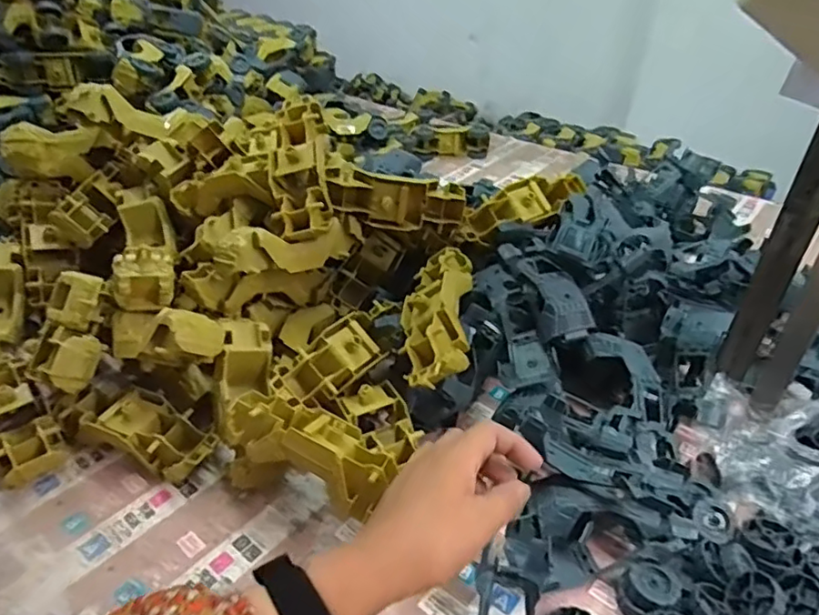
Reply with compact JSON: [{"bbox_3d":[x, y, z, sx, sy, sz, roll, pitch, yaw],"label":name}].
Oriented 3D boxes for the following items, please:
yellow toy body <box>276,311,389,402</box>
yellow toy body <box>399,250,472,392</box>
[{"bbox_3d":[-0.077,0.054,0.568,0.053,0.037,0.101,30,49,34],"label":"yellow toy body"},{"bbox_3d":[0.028,0.005,0.597,0.070,0.049,0.173,4,37,5],"label":"yellow toy body"}]

